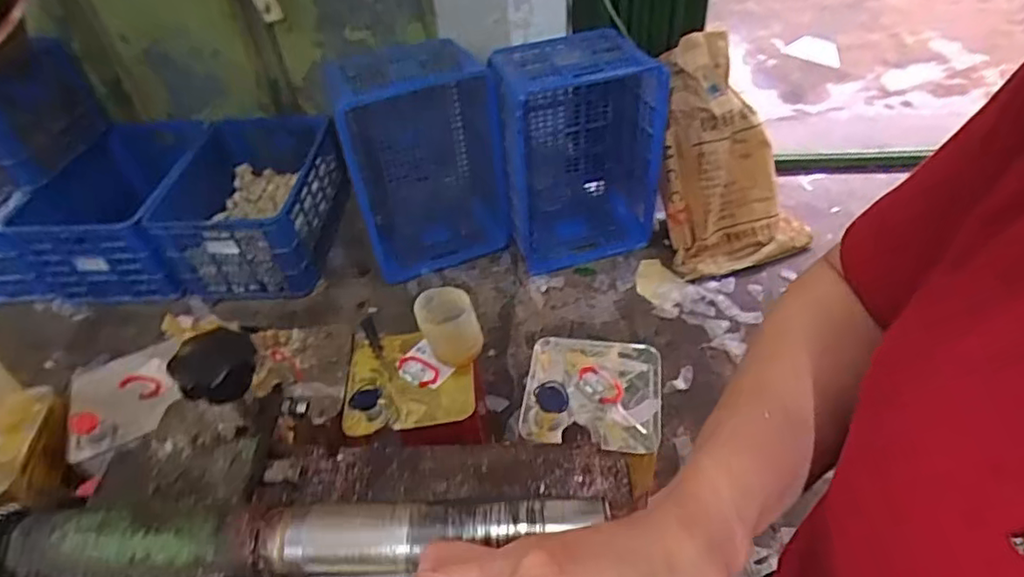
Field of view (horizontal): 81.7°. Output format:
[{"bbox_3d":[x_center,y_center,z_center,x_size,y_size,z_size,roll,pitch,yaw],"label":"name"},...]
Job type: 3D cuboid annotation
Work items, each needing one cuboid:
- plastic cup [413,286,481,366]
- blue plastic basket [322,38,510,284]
[{"bbox_3d":[-0.119,0.073,1.127,0.111,0.111,0.099,-17,45,-13],"label":"plastic cup"},{"bbox_3d":[-0.266,-0.375,1.759,0.419,0.585,0.300,-20,46,-15],"label":"blue plastic basket"}]

